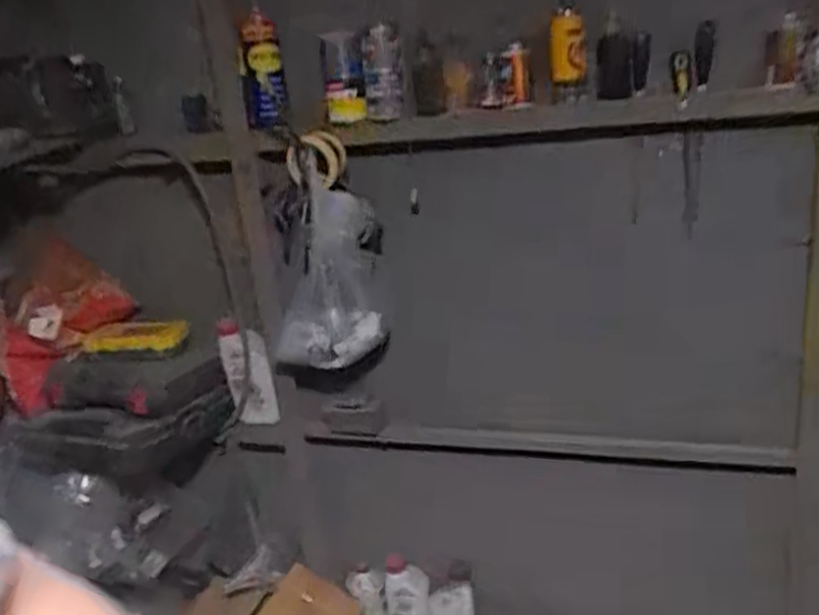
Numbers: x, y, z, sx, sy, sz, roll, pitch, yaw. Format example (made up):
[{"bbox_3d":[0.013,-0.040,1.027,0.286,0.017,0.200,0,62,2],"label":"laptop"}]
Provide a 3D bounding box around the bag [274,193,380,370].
[{"bbox_3d":[-0.131,-0.025,1.388,0.193,0.364,0.114,28,33,13],"label":"bag"}]

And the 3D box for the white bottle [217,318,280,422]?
[{"bbox_3d":[-0.333,0.138,1.530,0.093,0.264,0.065,-11,23,-10],"label":"white bottle"}]

